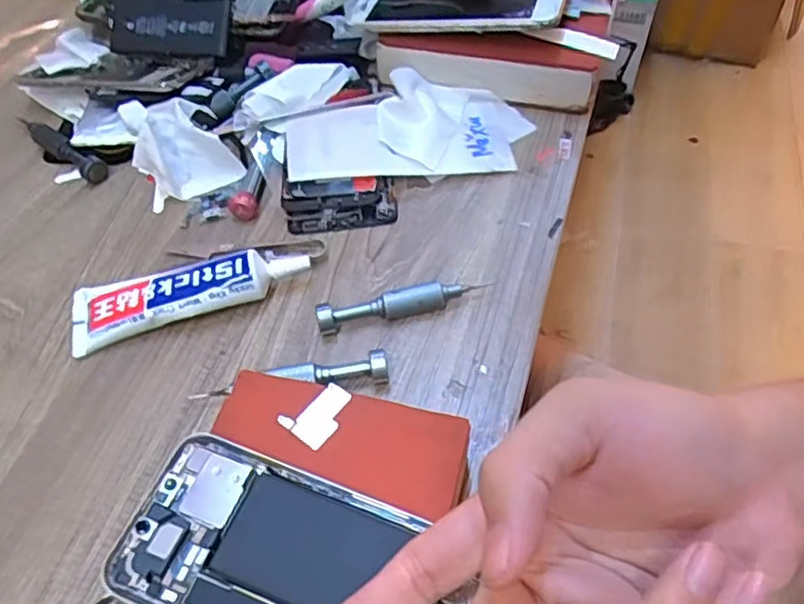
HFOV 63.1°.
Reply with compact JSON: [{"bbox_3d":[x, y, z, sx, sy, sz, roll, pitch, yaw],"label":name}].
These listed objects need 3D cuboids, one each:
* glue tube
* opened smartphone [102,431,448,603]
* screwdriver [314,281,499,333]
[{"bbox_3d":[-0.125,-0.007,0.383,0.138,0.027,0.039,-14,55,-7],"label":"glue tube"},{"bbox_3d":[-0.041,0.104,0.257,0.142,0.004,0.071,16,57,15],"label":"opened smartphone"},{"bbox_3d":[0.001,-0.001,0.374,0.099,0.019,0.013,-13,54,-6],"label":"screwdriver"}]

